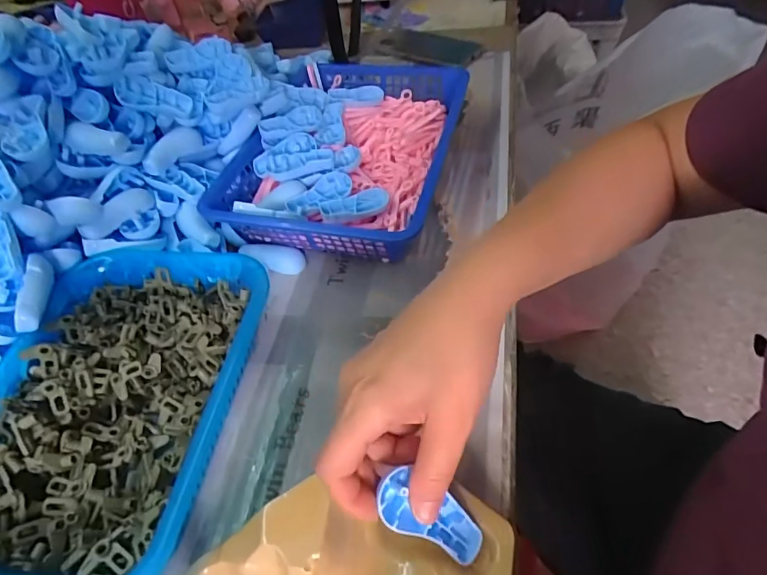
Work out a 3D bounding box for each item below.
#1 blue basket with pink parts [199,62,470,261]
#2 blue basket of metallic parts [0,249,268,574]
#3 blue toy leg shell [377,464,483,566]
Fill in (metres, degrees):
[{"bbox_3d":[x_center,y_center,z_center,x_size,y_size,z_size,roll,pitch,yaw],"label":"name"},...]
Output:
[{"bbox_3d":[-0.039,-0.147,0.523,0.215,0.063,0.294,9,52,14],"label":"blue basket with pink parts"},{"bbox_3d":[-0.206,0.079,0.356,0.197,0.054,0.267,3,50,9],"label":"blue basket of metallic parts"},{"bbox_3d":[0.027,0.126,0.265,0.068,0.022,0.030,37,54,-14],"label":"blue toy leg shell"}]

